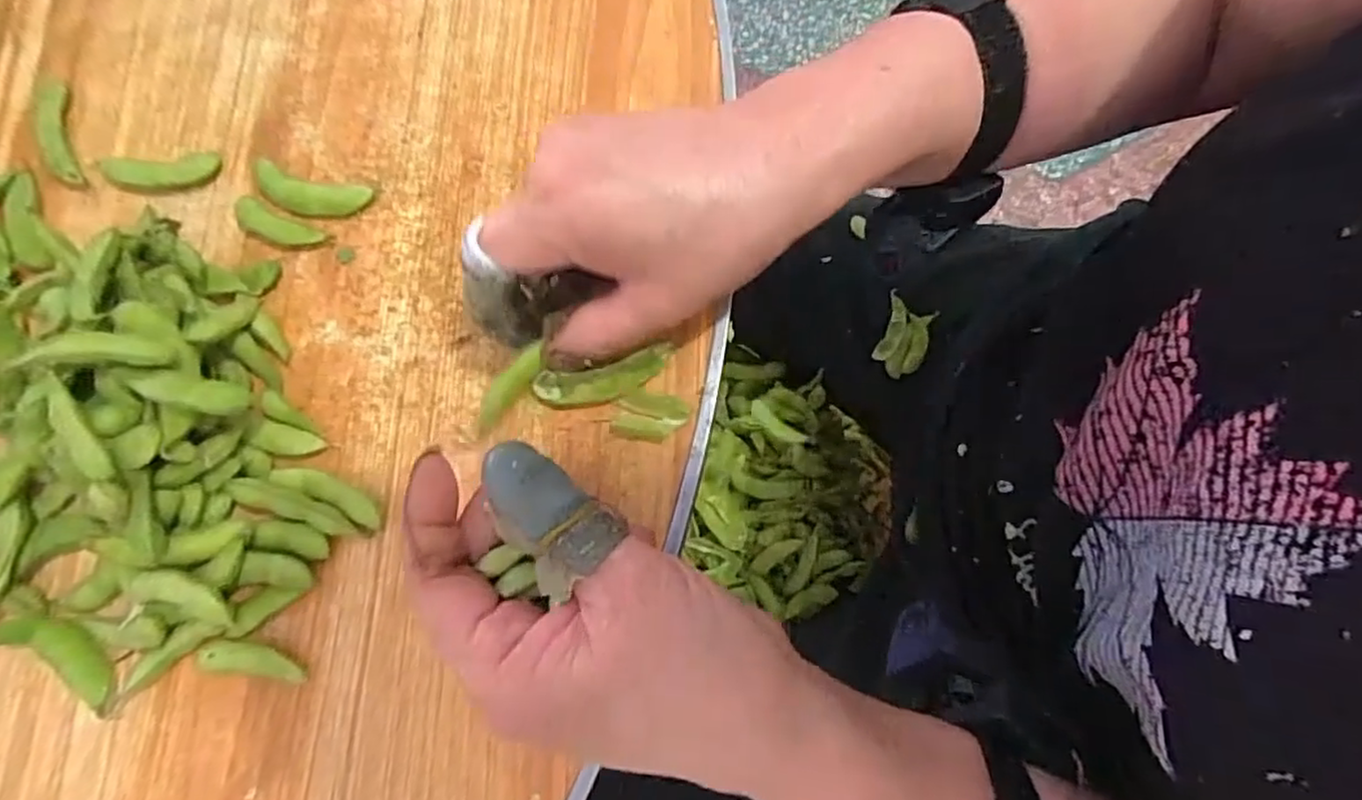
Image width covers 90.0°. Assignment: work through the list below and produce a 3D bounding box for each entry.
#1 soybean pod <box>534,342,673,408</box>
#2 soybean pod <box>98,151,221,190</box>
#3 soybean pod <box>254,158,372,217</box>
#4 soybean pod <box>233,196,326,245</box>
[{"bbox_3d":[-0.031,-0.009,0.275,0.056,0.004,0.017,-16,78,0],"label":"soybean pod"},{"bbox_3d":[-0.233,-0.101,0.302,0.053,0.008,0.016,-3,78,1],"label":"soybean pod"},{"bbox_3d":[-0.160,-0.090,0.296,0.049,0.009,0.017,13,79,4],"label":"soybean pod"},{"bbox_3d":[-0.175,-0.075,0.295,0.042,0.005,0.013,27,80,7],"label":"soybean pod"}]

